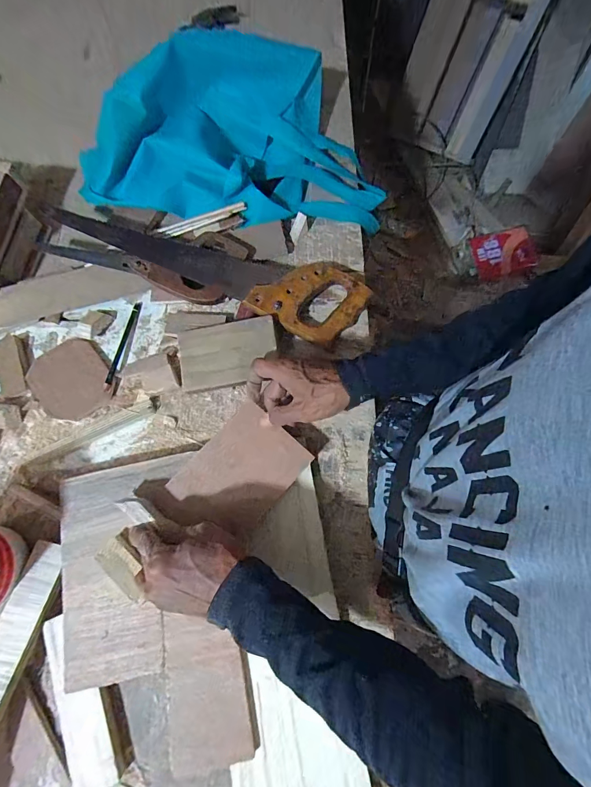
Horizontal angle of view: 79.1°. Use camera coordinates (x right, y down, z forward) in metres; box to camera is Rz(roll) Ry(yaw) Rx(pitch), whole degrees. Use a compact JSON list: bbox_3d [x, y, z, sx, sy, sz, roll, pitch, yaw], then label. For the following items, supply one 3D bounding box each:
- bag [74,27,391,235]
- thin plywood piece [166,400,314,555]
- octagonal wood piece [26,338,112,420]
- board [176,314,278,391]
[{"bbox_3d":[-0.086,-0.377,0.529,0.452,0.114,0.235,4,74,0],"label":"bag"},{"bbox_3d":[-0.062,0.088,0.414,0.111,0.007,0.129,36,78,5],"label":"thin plywood piece"},{"bbox_3d":[-0.295,-0.018,0.473,0.091,0.006,0.107,-38,78,-11],"label":"octagonal wood piece"},{"bbox_3d":[-0.086,-0.053,0.455,0.122,0.008,0.081,-9,82,5],"label":"board"}]

